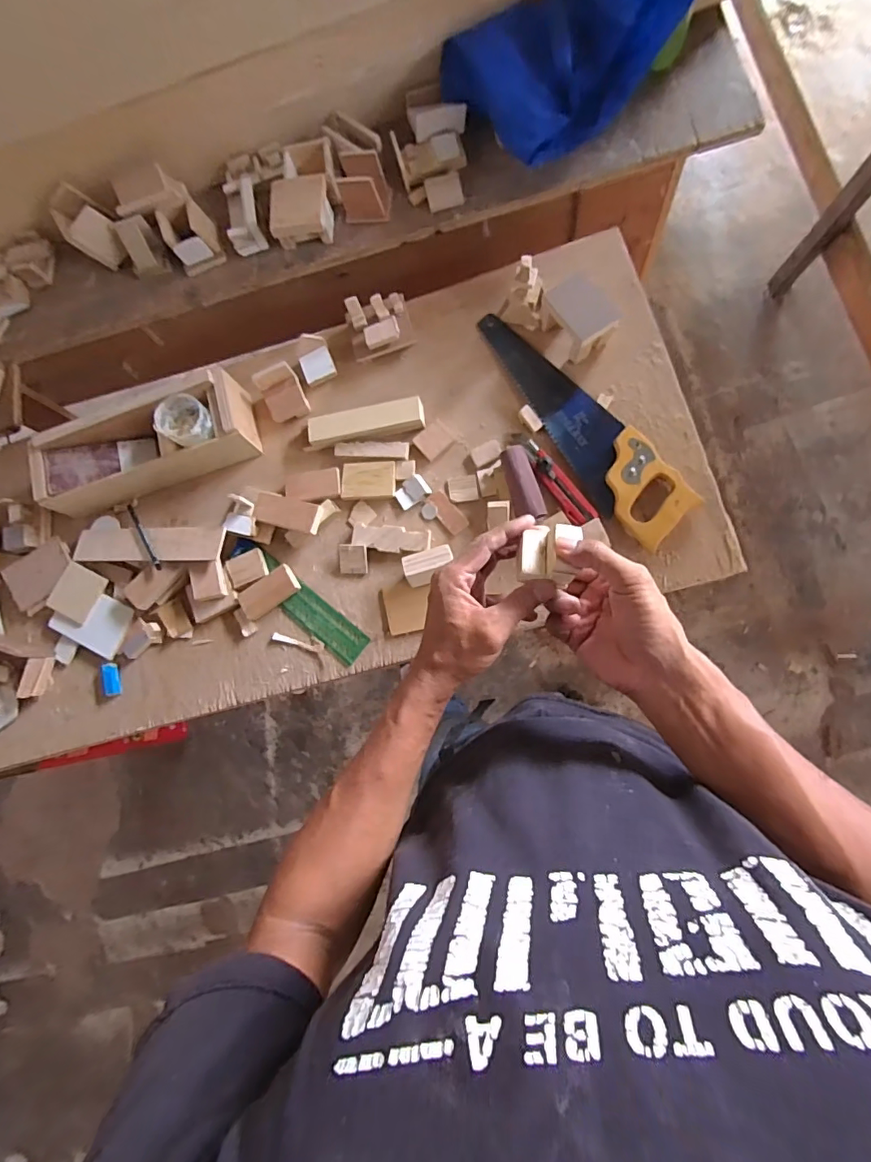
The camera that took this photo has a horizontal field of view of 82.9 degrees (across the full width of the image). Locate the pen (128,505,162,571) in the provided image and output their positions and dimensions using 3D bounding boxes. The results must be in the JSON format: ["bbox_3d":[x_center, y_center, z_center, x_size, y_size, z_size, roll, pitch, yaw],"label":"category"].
[{"bbox_3d":[-0.432,-0.069,0.729,0.012,0.012,0.140,-41,63,2],"label":"pen"}]

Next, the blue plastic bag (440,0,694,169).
[{"bbox_3d":[0.145,-0.707,0.654,0.220,0.185,0.255,-32,77,4],"label":"blue plastic bag"}]

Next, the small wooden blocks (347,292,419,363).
[{"bbox_3d":[-0.085,-0.378,0.735,0.095,0.050,0.072,-15,79,7],"label":"small wooden blocks"}]

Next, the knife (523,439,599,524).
[{"bbox_3d":[0.163,-0.133,0.669,0.030,0.019,0.139,-37,77,3],"label":"knife"}]

